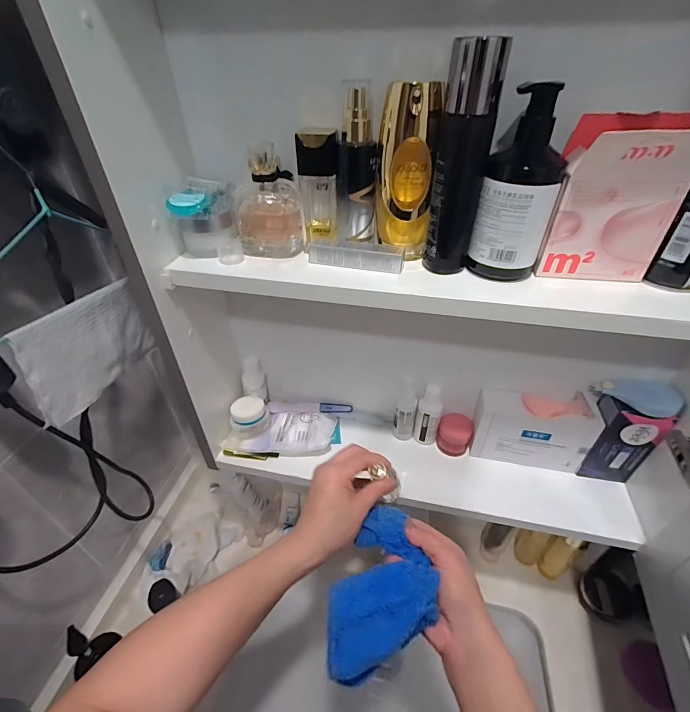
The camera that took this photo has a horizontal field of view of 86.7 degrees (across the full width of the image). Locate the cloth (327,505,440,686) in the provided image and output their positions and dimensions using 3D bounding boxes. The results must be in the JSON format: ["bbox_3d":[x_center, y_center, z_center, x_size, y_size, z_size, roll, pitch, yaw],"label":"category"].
[{"bbox_3d":[0.038,0.203,0.321,0.079,0.034,0.138,14,41,17],"label":"cloth"}]

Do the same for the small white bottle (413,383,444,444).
[{"bbox_3d":[0.119,0.085,0.521,0.033,0.106,0.027,13,41,17],"label":"small white bottle"}]

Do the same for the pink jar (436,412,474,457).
[{"bbox_3d":[0.159,0.113,0.531,0.045,0.041,0.043,0,39,0],"label":"pink jar"}]

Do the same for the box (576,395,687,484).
[{"bbox_3d":[0.348,0.109,0.467,0.068,0.131,0.042,10,40,13],"label":"box"}]

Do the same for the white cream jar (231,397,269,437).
[{"bbox_3d":[-0.142,0.094,0.547,0.058,0.042,0.051,-16,41,-18],"label":"white cream jar"}]

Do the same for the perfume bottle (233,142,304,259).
[{"bbox_3d":[-0.080,-0.152,0.372,0.068,0.098,0.043,-9,40,-10],"label":"perfume bottle"}]

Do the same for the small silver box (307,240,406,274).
[{"bbox_3d":[0.012,-0.102,0.367,0.095,0.020,0.023,10,40,13],"label":"small silver box"}]

